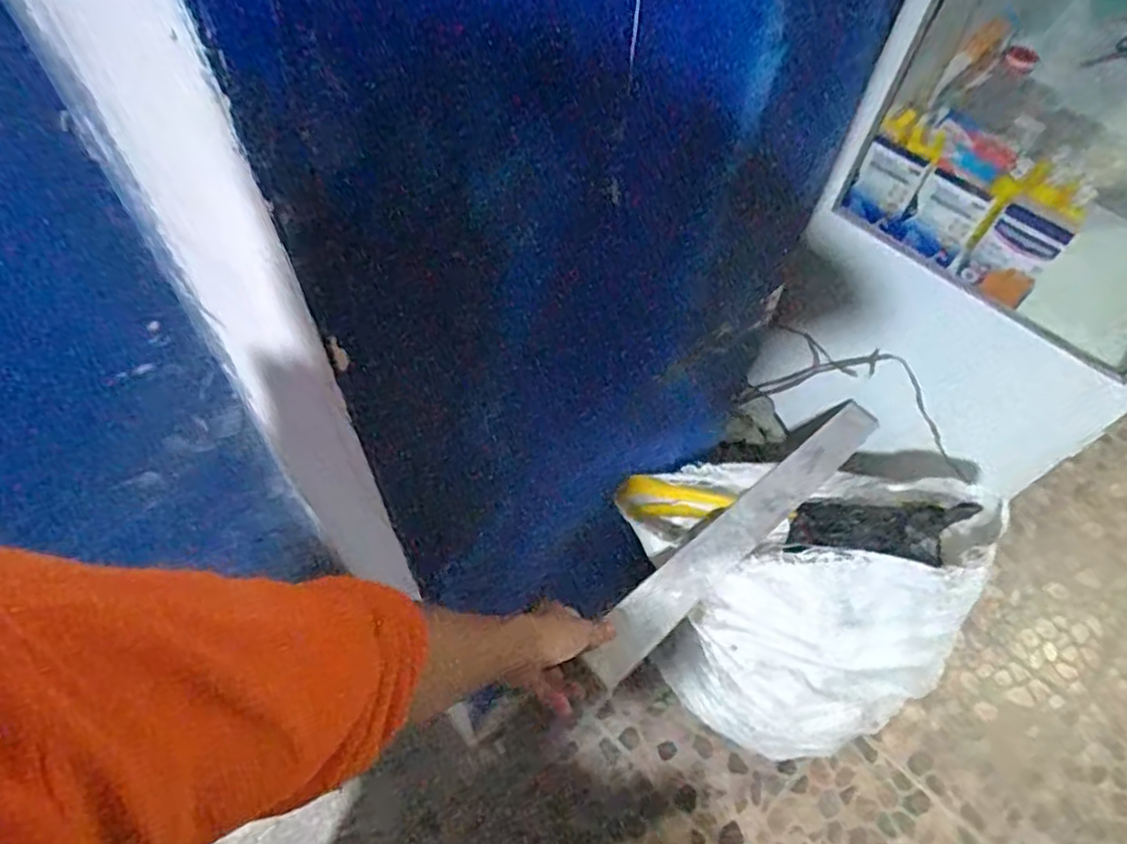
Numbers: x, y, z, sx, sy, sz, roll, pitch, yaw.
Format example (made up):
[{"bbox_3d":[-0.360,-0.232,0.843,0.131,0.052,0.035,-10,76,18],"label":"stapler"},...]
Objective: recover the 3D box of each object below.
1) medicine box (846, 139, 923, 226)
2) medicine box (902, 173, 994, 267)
[{"bbox_3d":[0.406,-0.297,0.907,0.073,0.090,0.019,33,65,13],"label":"medicine box"},{"bbox_3d":[0.466,-0.249,0.886,0.079,0.095,0.019,37,66,15],"label":"medicine box"}]

